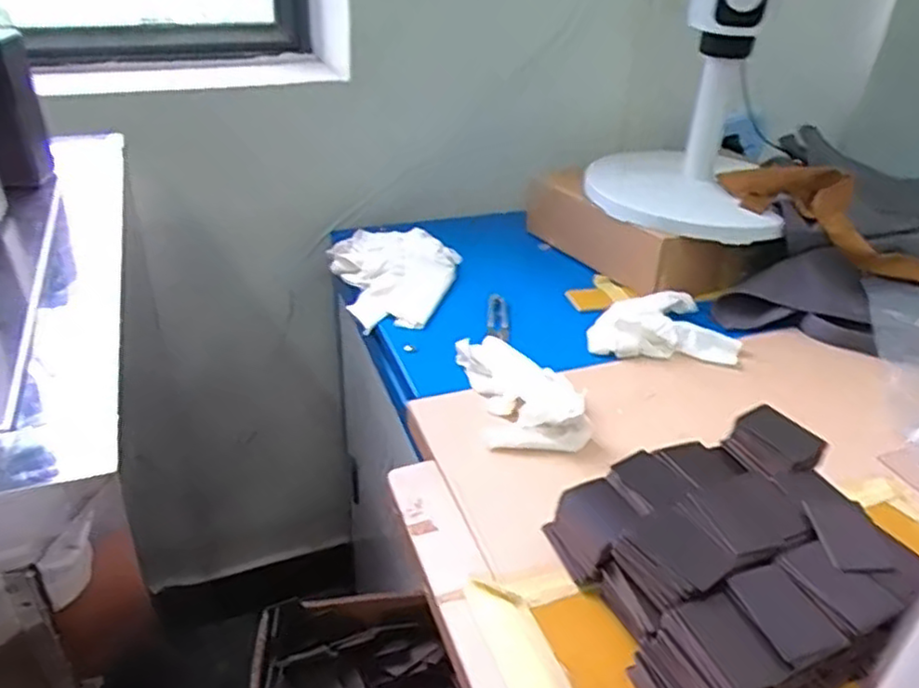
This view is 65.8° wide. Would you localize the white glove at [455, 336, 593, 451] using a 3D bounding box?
[{"bbox_3d":[0.058,0.039,0.671,0.092,0.037,0.149,-5,33,-12],"label":"white glove"}]

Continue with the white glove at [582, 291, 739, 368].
[{"bbox_3d":[0.217,-0.021,0.779,0.155,0.029,0.108,-2,32,-7],"label":"white glove"}]

